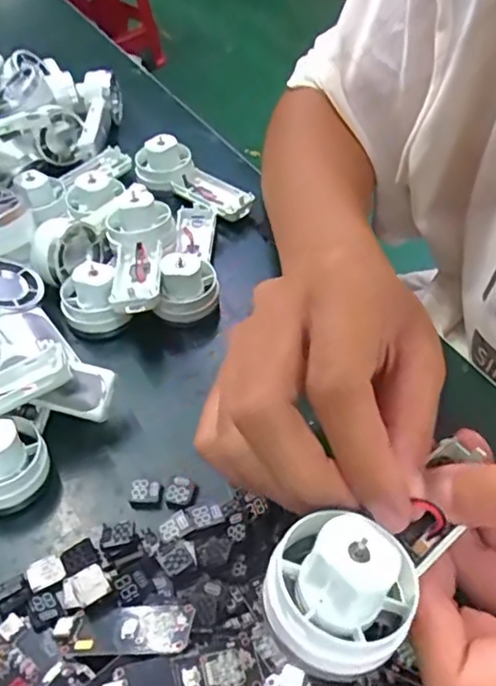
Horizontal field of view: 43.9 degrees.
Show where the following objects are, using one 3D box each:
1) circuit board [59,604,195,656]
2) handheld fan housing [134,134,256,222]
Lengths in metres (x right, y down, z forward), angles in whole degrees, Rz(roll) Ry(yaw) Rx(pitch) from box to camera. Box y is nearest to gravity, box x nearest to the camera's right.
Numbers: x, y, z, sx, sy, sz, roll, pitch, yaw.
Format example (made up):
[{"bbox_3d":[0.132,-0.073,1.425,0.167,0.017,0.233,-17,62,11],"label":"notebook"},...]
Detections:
[{"bbox_3d":[-0.044,0.104,0.222,0.047,0.004,0.016,-9,33,10],"label":"circuit board"},{"bbox_3d":[-0.039,-0.110,0.410,0.091,0.033,0.036,33,58,27],"label":"handheld fan housing"}]

